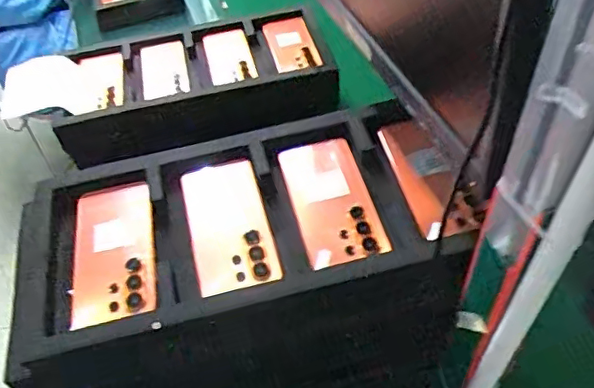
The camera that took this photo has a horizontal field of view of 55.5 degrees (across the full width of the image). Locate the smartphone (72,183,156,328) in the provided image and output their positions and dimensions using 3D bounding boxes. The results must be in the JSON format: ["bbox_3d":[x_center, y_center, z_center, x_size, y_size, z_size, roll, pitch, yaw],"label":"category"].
[{"bbox_3d":[-0.187,0.058,0.569,0.078,0.009,0.171,-12,49,-5],"label":"smartphone"}]

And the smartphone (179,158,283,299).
[{"bbox_3d":[-0.072,0.029,0.585,0.080,0.013,0.177,-14,50,-7],"label":"smartphone"}]

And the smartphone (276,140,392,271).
[{"bbox_3d":[0.035,0.004,0.593,0.079,0.011,0.178,-12,49,-6],"label":"smartphone"}]

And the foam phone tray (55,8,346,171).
[{"bbox_3d":[-0.186,-0.215,1.070,0.495,0.097,0.281,-11,49,-5],"label":"foam phone tray"}]

